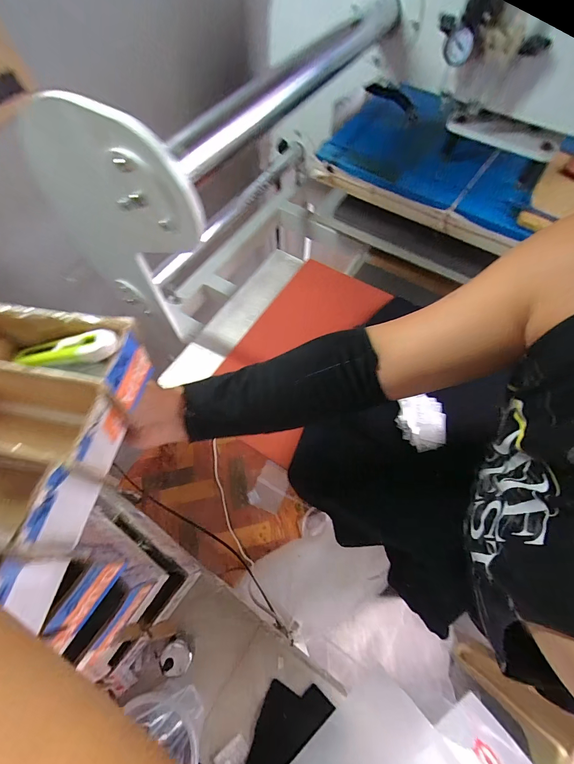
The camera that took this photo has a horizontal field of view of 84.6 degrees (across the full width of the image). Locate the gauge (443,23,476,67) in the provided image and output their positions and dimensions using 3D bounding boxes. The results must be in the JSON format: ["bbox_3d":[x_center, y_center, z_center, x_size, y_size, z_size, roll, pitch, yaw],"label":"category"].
[{"bbox_3d":[0.235,-0.459,0.429,0.036,0.035,0.027,20,65,9],"label":"gauge"}]

